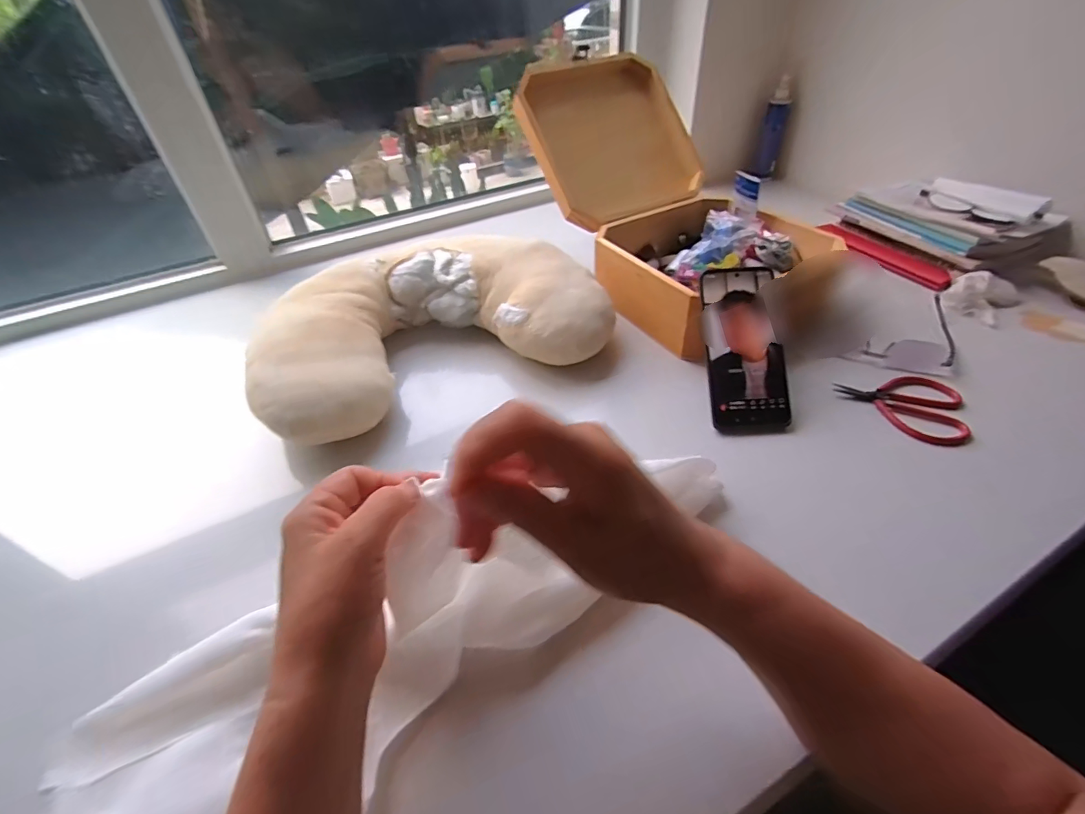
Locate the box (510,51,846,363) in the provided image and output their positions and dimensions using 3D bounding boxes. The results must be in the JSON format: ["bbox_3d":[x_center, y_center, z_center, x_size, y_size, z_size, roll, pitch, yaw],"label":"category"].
[{"bbox_3d":[0.152,-0.310,0.653,0.252,0.201,0.444,-23,46,-19],"label":"box"}]

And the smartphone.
[{"bbox_3d":[0.199,-0.057,0.468,0.071,0.013,0.162,-6,83,-1],"label":"smartphone"}]

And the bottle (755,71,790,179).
[{"bbox_3d":[0.447,-0.535,0.917,0.043,0.159,0.034,15,46,20],"label":"bottle"}]

